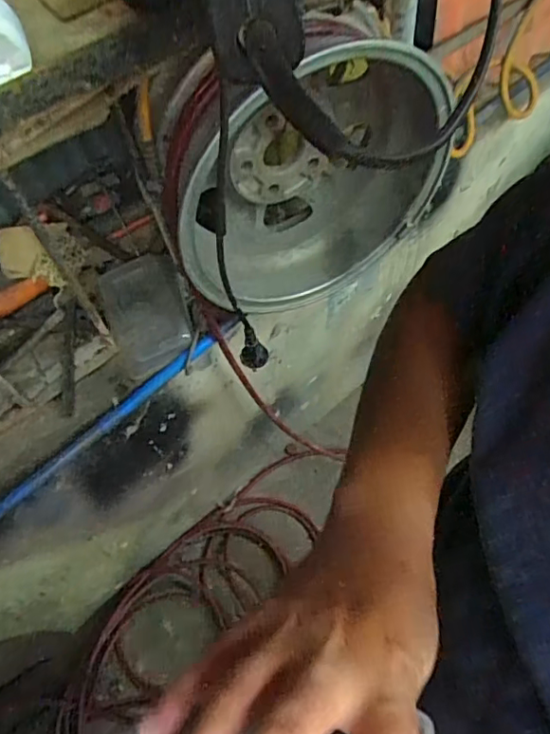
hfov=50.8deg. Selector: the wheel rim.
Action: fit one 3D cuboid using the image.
[{"bbox_3d":[0.019,-0.259,0.764,0.354,0.340,0.150,-27,61,-12],"label":"wheel rim"}]

